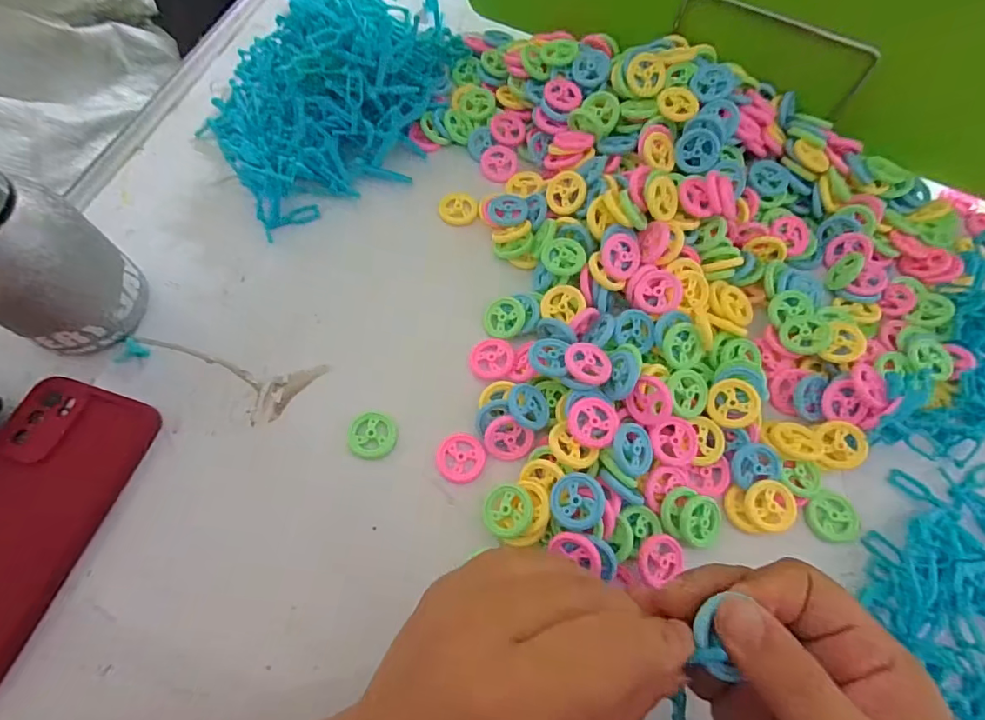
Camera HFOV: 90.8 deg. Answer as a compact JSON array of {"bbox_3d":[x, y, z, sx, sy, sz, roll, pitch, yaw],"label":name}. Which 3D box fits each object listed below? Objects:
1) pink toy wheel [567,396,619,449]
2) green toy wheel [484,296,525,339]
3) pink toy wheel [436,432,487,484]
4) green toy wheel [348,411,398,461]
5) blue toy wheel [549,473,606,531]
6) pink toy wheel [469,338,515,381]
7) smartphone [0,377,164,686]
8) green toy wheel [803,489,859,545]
[{"bbox_3d":[0.059,0.036,0.282,0.028,0.004,0.029,1,66,-3],"label":"pink toy wheel"},{"bbox_3d":[0.008,-0.030,0.330,0.027,0.007,0.027,1,66,-3],"label":"green toy wheel"},{"bbox_3d":[-0.019,0.060,0.299,0.030,0.008,0.031,1,66,-3],"label":"pink toy wheel"},{"bbox_3d":[-0.074,0.047,0.302,0.027,0.011,0.029,1,66,-3],"label":"green toy wheel"},{"bbox_3d":[0.046,0.077,0.265,0.029,0.004,0.029,-6,76,23],"label":"blue toy wheel"},{"bbox_3d":[0.000,-0.001,0.321,0.028,0.004,0.029,1,66,-3],"label":"pink toy wheel"},{"bbox_3d":[-0.262,0.088,0.265,0.079,0.014,0.160,18,66,5],"label":"smartphone"},{"bbox_3d":[0.206,0.095,0.295,0.026,0.010,0.030,0,66,-3],"label":"green toy wheel"}]

